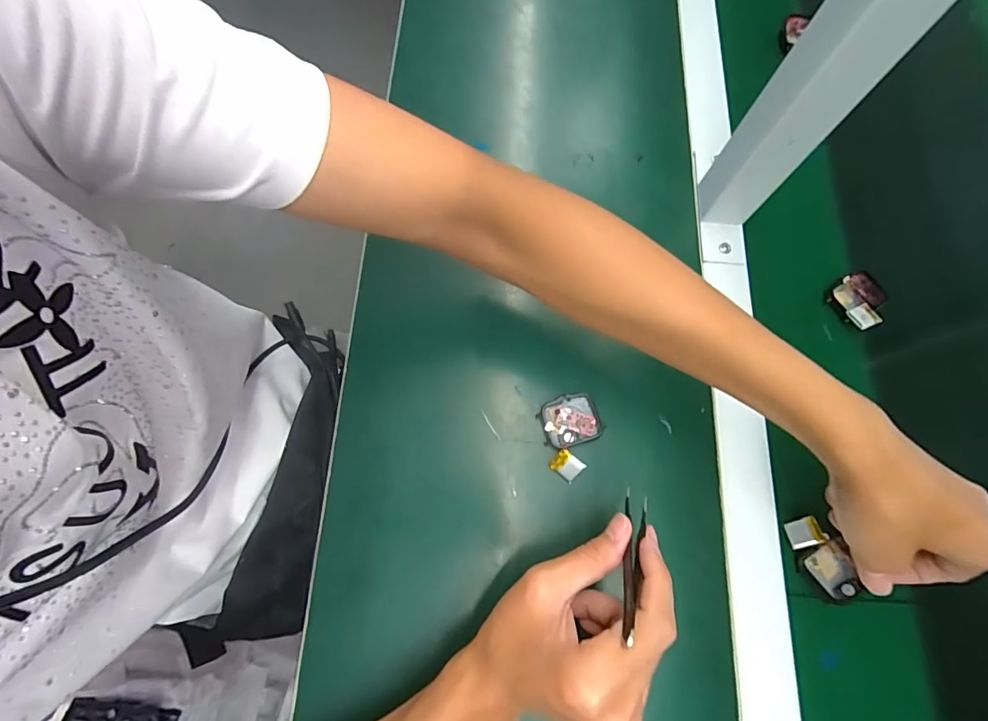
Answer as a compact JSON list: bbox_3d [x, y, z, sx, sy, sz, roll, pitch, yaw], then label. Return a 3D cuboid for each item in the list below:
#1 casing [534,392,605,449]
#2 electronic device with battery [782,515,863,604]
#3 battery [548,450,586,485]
[{"bbox_3d":[0.060,0.047,0.353,0.046,0.021,0.038,-19,75,-6],"label":"casing"},{"bbox_3d":[0.233,0.142,0.323,0.012,0.032,0.055,1,67,-46],"label":"electronic device with battery"},{"bbox_3d":[0.055,0.080,0.342,0.022,0.004,0.019,39,102,9],"label":"battery"}]

